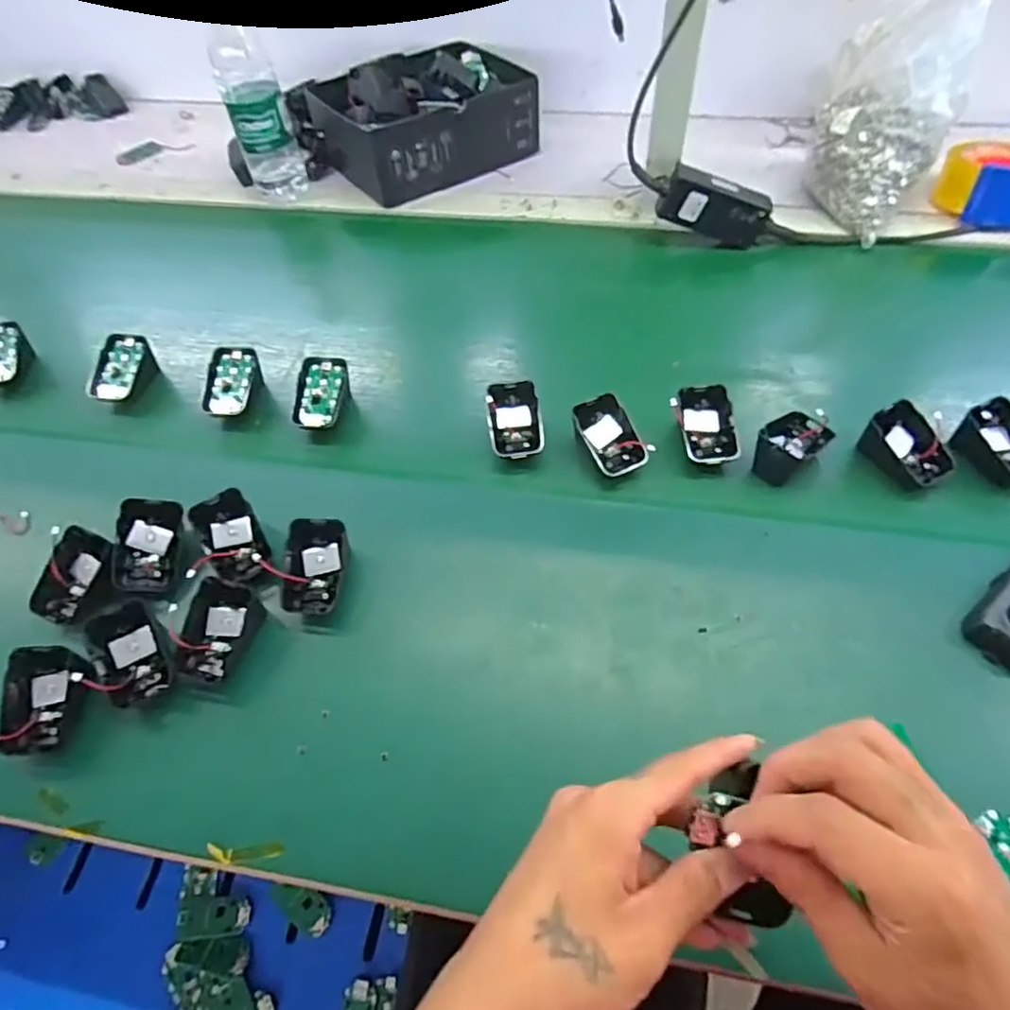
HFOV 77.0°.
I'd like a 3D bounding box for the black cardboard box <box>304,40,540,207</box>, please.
[{"bbox_3d":[-0.097,-0.504,0.823,0.257,0.090,0.185,-29,59,-15],"label":"black cardboard box"}]

